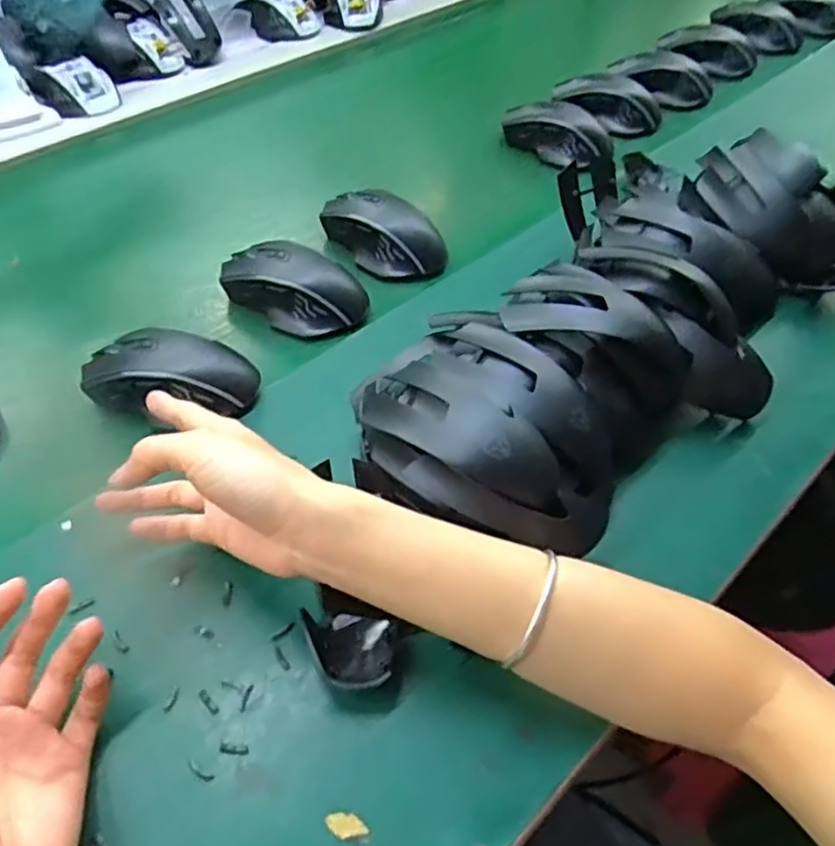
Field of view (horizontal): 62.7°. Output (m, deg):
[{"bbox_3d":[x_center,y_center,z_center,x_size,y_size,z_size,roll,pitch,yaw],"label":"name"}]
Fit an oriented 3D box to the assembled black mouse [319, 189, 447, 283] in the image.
[{"bbox_3d":[-0.030,-0.160,0.582,0.072,0.037,0.109,-31,60,-25],"label":"assembled black mouse"}]

